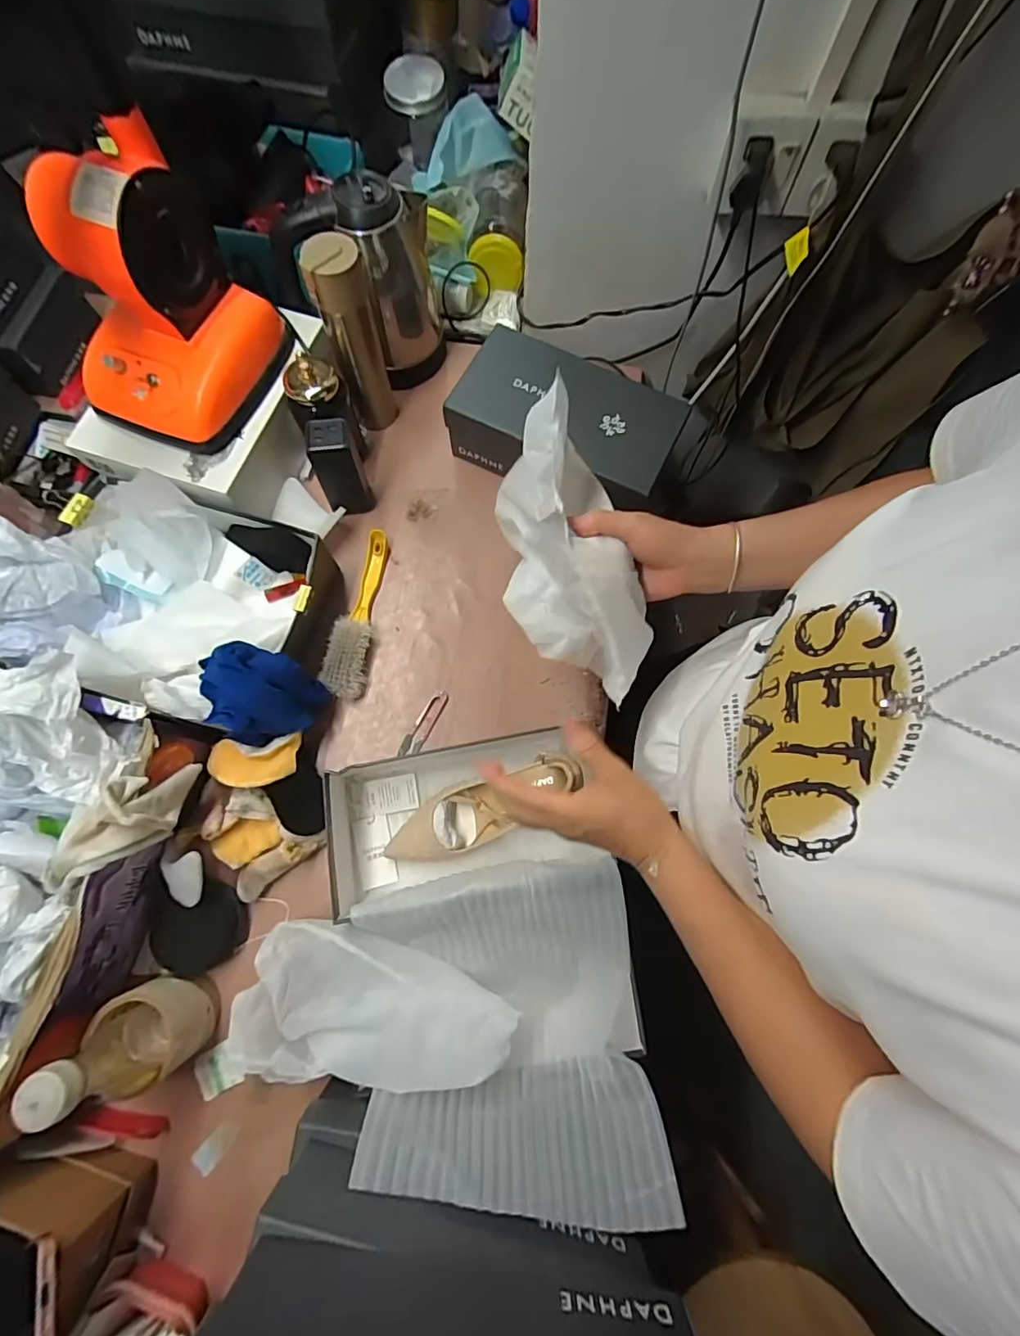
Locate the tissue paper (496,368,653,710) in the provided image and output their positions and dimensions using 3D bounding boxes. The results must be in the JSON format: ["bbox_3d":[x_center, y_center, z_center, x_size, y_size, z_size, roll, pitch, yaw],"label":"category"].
[{"bbox_3d":[0.050,-0.094,0.424,0.103,0.144,0.214,-13,74,-5],"label":"tissue paper"}]

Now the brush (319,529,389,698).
[{"bbox_3d":[-0.206,-0.075,0.681,0.053,0.034,0.233,5,73,0],"label":"brush"}]

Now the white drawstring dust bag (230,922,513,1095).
[{"bbox_3d":[-0.138,0.342,0.502,0.278,0.049,0.145,4,73,-1],"label":"white drawstring dust bag"}]

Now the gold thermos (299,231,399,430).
[{"bbox_3d":[-0.202,-0.428,0.674,0.073,0.240,0.055,-18,75,-7],"label":"gold thermos"}]

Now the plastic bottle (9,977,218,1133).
[{"bbox_3d":[-0.358,0.351,0.468,0.075,0.176,0.084,-32,77,-10],"label":"plastic bottle"}]

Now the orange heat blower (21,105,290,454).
[{"bbox_3d":[-0.398,-0.402,0.559,0.180,0.203,0.199,13,74,2],"label":"orange heat blower"}]

